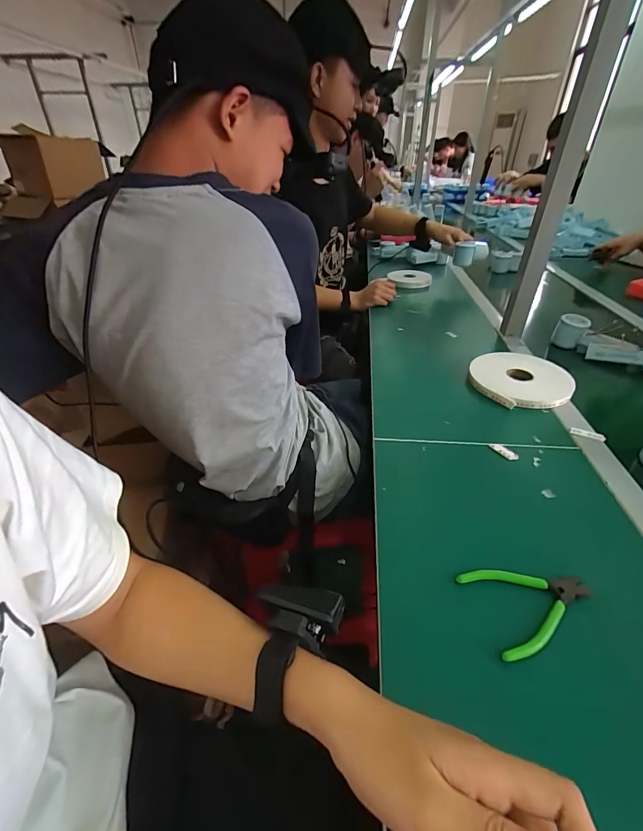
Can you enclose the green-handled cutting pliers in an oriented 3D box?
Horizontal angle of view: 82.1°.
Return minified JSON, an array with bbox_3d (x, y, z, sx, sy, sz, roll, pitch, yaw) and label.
[{"bbox_3d":[0.201,0.176,0.355,0.112,0.009,0.078,-9,37,-13],"label":"green-handled cutting pliers"}]

